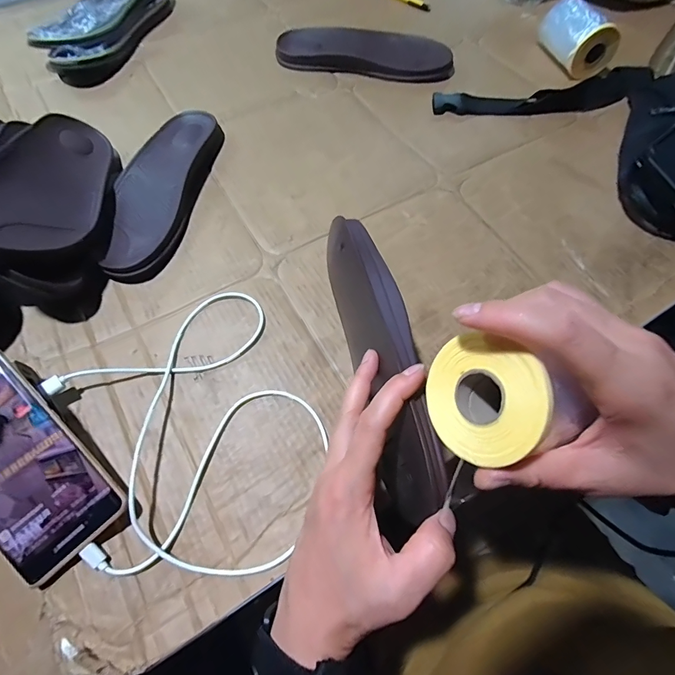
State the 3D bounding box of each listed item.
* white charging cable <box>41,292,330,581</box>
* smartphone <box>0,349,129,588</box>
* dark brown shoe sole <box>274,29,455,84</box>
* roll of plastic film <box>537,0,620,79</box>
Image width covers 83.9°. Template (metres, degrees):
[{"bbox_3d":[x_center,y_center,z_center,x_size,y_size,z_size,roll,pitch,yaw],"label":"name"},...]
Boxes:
[{"bbox_3d":[-0.117,0.076,0.309,0.188,0.025,0.236,-26,67,-13],"label":"white charging cable"},{"bbox_3d":[-0.235,0.087,0.272,0.077,0.008,0.166,-42,86,-19],"label":"smartphone"},{"bbox_3d":[0.039,-0.417,0.552,0.256,0.027,0.068,7,64,3],"label":"dark brown shoe sole"},{"bbox_3d":[0.349,-0.440,0.544,0.062,0.063,0.117,-6,64,-4],"label":"roll of plastic film"}]

